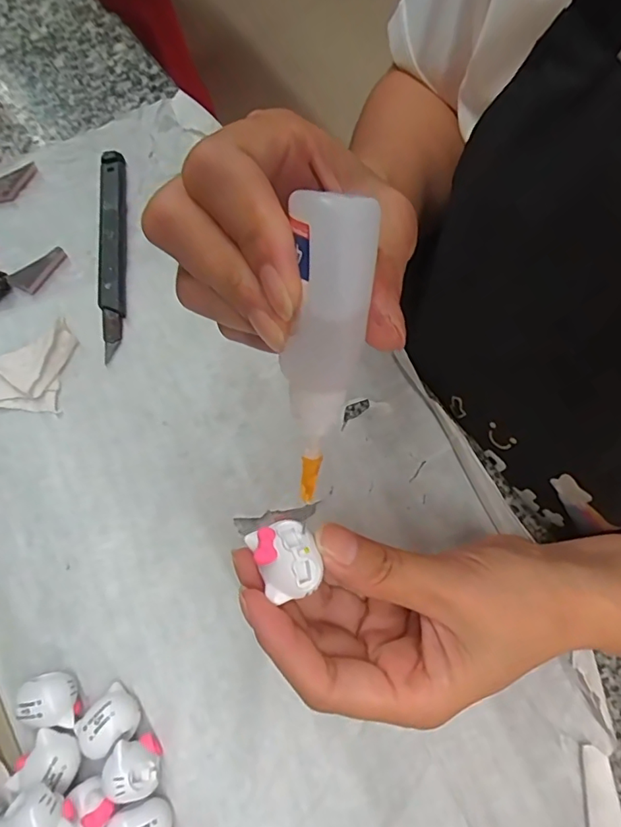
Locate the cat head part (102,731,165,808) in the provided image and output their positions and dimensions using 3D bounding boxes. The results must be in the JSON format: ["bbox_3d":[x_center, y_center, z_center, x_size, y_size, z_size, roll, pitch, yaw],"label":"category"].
[{"bbox_3d":[-0.073,0.145,0.211,0.021,0.026,0.020,0,69,0],"label":"cat head part"}]

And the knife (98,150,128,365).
[{"bbox_3d":[-0.119,-0.101,0.311,0.015,0.011,0.143,-6,69,-3],"label":"knife"}]

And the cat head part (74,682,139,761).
[{"bbox_3d":[-0.085,0.131,0.219,0.020,0.020,0.023,41,74,14],"label":"cat head part"}]

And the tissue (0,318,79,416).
[{"bbox_3d":[-0.156,-0.027,0.283,0.044,0.013,0.050,5,69,2],"label":"tissue"}]

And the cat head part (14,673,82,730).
[{"bbox_3d":[-0.113,0.123,0.222,0.023,0.019,0.019,2,69,0],"label":"cat head part"}]

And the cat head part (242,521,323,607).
[{"bbox_3d":[-0.008,0.046,0.167,0.019,0.006,0.023,-22,71,-9],"label":"cat head part"}]

